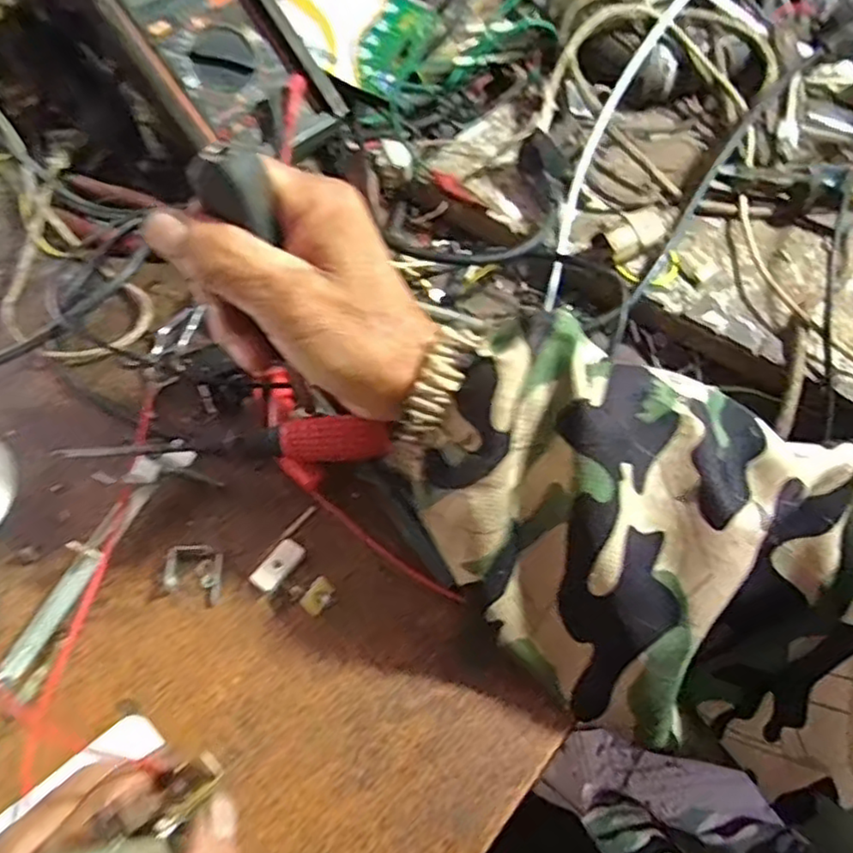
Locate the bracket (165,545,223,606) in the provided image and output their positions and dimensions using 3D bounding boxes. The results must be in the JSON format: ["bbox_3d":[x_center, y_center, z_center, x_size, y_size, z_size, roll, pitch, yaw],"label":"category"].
[{"bbox_3d":[-0.112,0.071,0.318,0.024,0.011,0.027,-3,58,-2],"label":"bracket"}]

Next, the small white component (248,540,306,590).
[{"bbox_3d":[-0.072,0.068,0.324,0.014,0.006,0.028,32,63,19],"label":"small white component"}]

